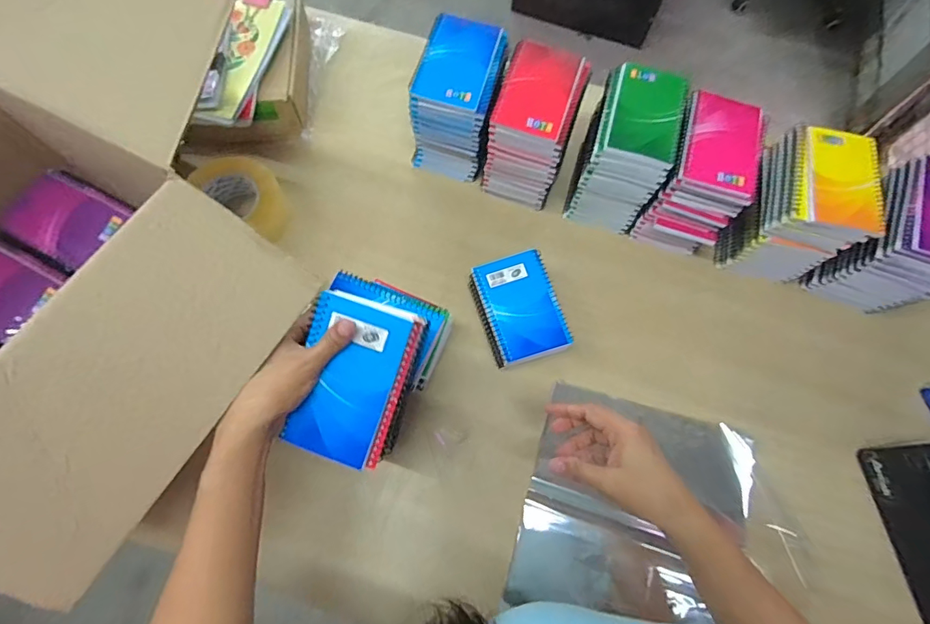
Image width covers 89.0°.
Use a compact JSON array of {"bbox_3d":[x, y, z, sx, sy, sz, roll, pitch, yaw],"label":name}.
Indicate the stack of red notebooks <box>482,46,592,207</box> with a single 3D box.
[{"bbox_3d":[0.089,-0.241,0.632,0.091,0.145,0.134,18,71,5],"label":"stack of red notebooks"}]

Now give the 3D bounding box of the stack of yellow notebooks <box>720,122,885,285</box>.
[{"bbox_3d":[0.420,-0.133,0.602,0.109,0.140,0.135,15,71,4],"label":"stack of yellow notebooks"}]

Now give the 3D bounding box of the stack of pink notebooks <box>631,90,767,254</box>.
[{"bbox_3d":[0.301,-0.169,0.626,0.095,0.160,0.134,16,71,4],"label":"stack of pink notebooks"}]

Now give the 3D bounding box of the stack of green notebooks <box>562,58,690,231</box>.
[{"bbox_3d":[0.211,-0.210,0.638,0.098,0.167,0.133,15,71,4],"label":"stack of green notebooks"}]

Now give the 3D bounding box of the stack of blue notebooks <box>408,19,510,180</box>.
[{"bbox_3d":[-0.008,-0.279,0.647,0.103,0.160,0.132,15,71,4],"label":"stack of blue notebooks"}]

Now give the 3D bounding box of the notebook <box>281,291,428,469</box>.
[{"bbox_3d":[-0.092,0.057,0.397,0.094,0.010,0.133,16,90,0],"label":"notebook"}]

